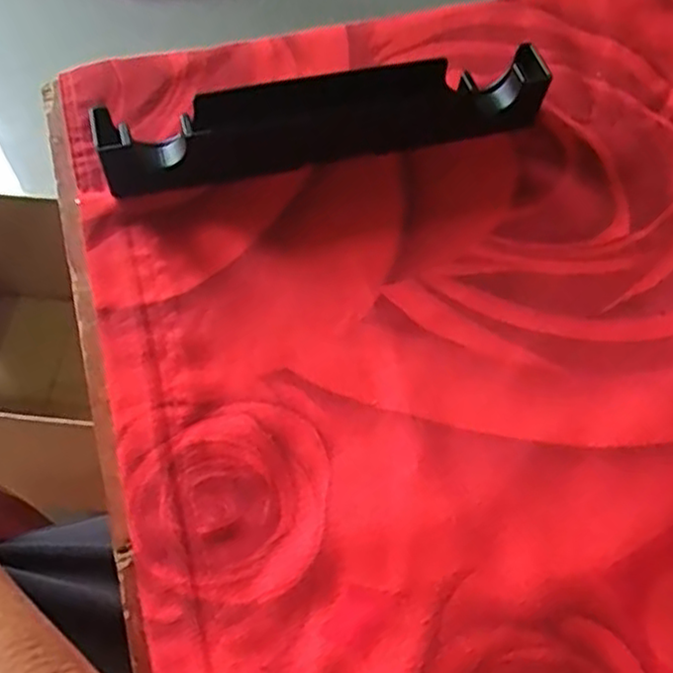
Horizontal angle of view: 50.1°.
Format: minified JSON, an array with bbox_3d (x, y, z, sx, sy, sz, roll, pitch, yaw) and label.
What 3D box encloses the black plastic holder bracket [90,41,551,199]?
[{"bbox_3d":[-0.002,-0.094,0.314,0.193,0.036,0.023,-14,62,-10],"label":"black plastic holder bracket"}]

